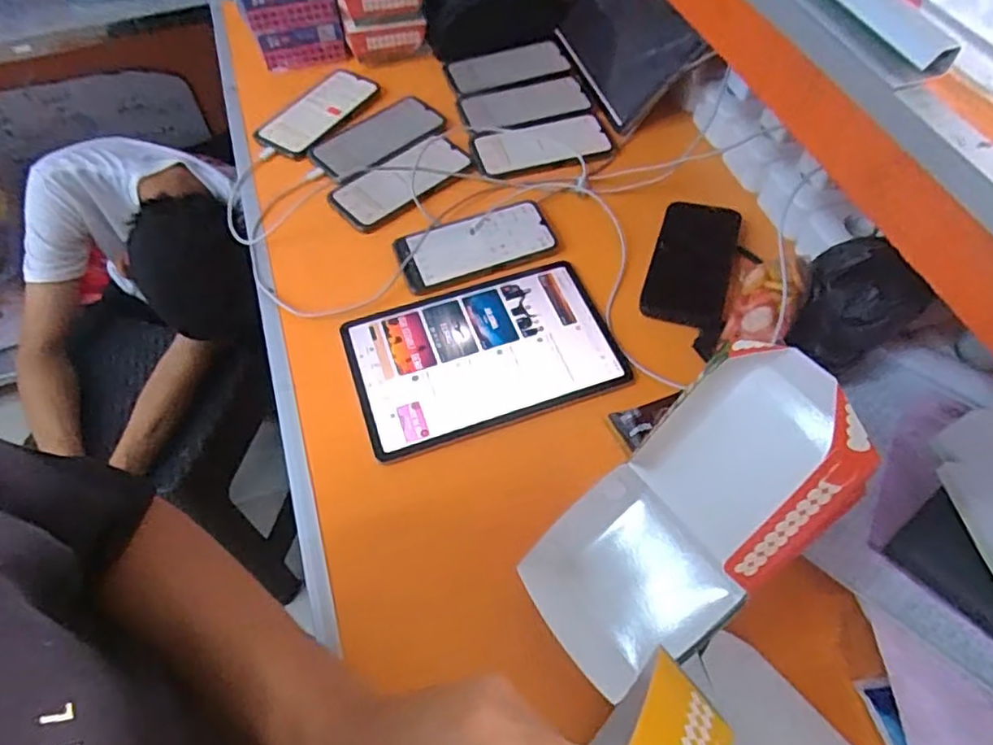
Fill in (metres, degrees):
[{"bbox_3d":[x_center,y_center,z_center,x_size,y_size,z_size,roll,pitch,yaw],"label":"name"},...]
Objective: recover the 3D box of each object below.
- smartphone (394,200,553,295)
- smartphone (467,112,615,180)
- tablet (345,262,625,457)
[{"bbox_3d":[-0.022,-0.141,0.697,0.171,0.009,0.082,-18,59,-11],"label":"smartphone"},{"bbox_3d":[0.056,-0.281,0.782,0.165,0.011,0.081,-13,58,-8],"label":"smartphone"},{"bbox_3d":[-0.015,-0.020,0.625,0.247,0.013,0.164,-17,59,-11],"label":"tablet"}]

